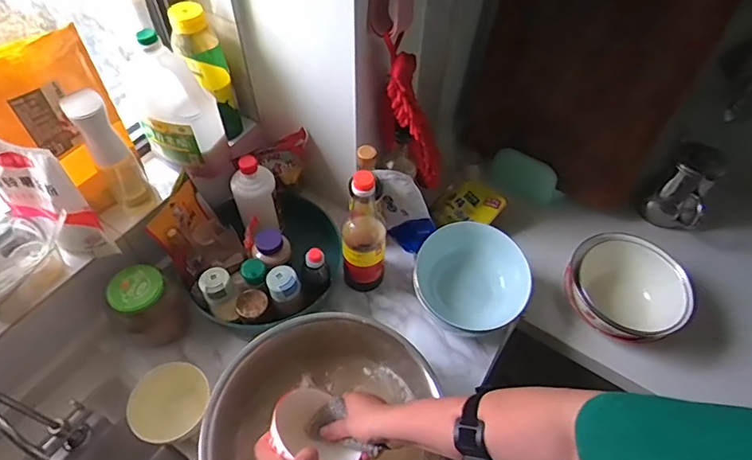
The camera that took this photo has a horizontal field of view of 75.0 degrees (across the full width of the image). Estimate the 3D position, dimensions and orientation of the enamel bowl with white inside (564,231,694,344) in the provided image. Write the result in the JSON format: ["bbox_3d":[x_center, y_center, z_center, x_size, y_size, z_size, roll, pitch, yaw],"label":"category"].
[{"bbox_3d":[0.443,0.117,0.884,0.197,0.107,0.179,38,62,23],"label":"enamel bowl with white inside"}]

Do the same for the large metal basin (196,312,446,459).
[{"bbox_3d":[-0.067,0.296,0.720,0.310,0.154,0.311,1,54,-1],"label":"large metal basin"}]

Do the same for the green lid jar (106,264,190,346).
[{"bbox_3d":[-0.376,0.126,0.815,0.088,0.116,0.096,1,54,-1],"label":"green lid jar"}]

